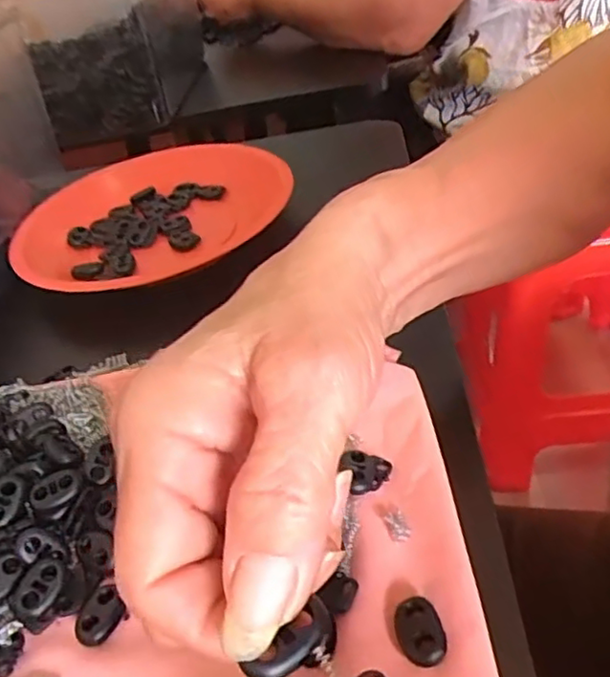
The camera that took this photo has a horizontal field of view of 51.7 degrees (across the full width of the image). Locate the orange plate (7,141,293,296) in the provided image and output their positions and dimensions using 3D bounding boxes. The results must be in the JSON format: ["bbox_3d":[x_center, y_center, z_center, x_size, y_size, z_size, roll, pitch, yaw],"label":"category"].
[{"bbox_3d":[-0.109,-0.090,0.444,0.159,0.028,0.190,19,50,34],"label":"orange plate"}]

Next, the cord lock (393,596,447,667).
[{"bbox_3d":[0.037,0.095,0.203,0.014,0.005,0.021,-16,39,-2],"label":"cord lock"}]

